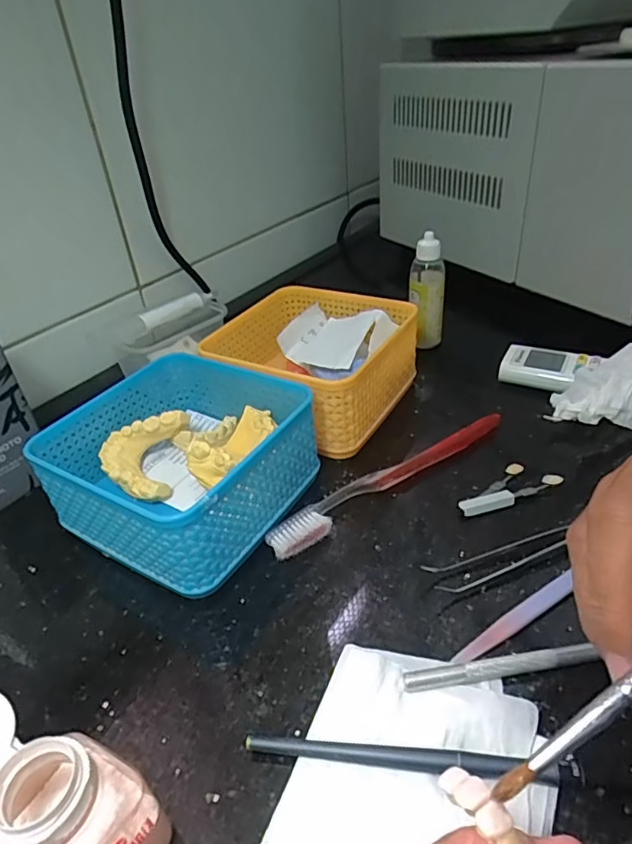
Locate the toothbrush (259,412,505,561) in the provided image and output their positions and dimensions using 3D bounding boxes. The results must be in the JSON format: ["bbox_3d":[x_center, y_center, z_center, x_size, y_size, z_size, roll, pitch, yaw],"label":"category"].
[{"bbox_3d":[0.048,0.035,0.345,0.181,0.014,0.022,-26,39,-25],"label":"toothbrush"}]

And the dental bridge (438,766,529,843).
[{"bbox_3d":[0.046,0.107,0.148,0.010,0.007,0.025,-33,49,-32],"label":"dental bridge"}]

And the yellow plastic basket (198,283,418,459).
[{"bbox_3d":[-0.002,-0.044,0.421,0.129,0.070,0.132,15,40,29],"label":"yellow plastic basket"}]

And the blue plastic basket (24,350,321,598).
[{"bbox_3d":[-0.081,0.024,0.336,0.128,0.067,0.128,16,41,29],"label":"blue plastic basket"}]

